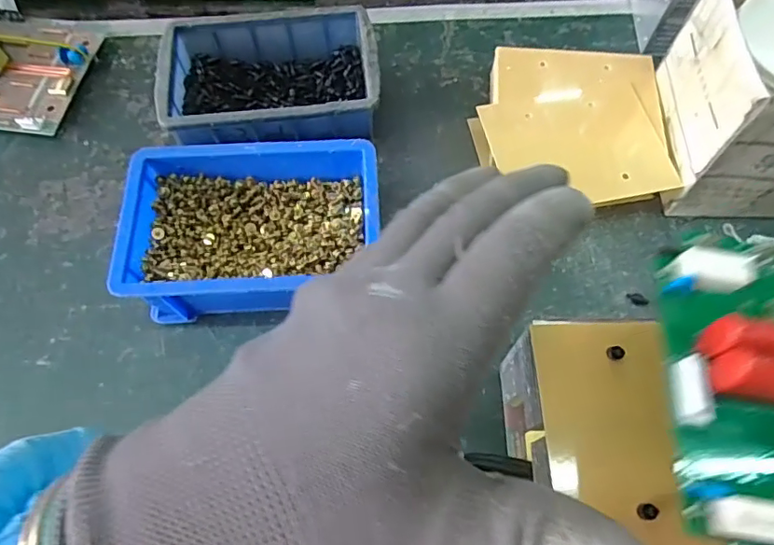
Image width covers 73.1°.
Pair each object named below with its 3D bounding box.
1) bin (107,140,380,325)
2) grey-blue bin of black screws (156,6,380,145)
[{"bbox_3d":[-0.078,-0.022,0.322,0.147,0.056,0.104,-3,65,-1],"label":"bin"},{"bbox_3d":[-0.079,-0.129,0.370,0.145,0.053,0.105,-3,65,-1],"label":"grey-blue bin of black screws"}]

